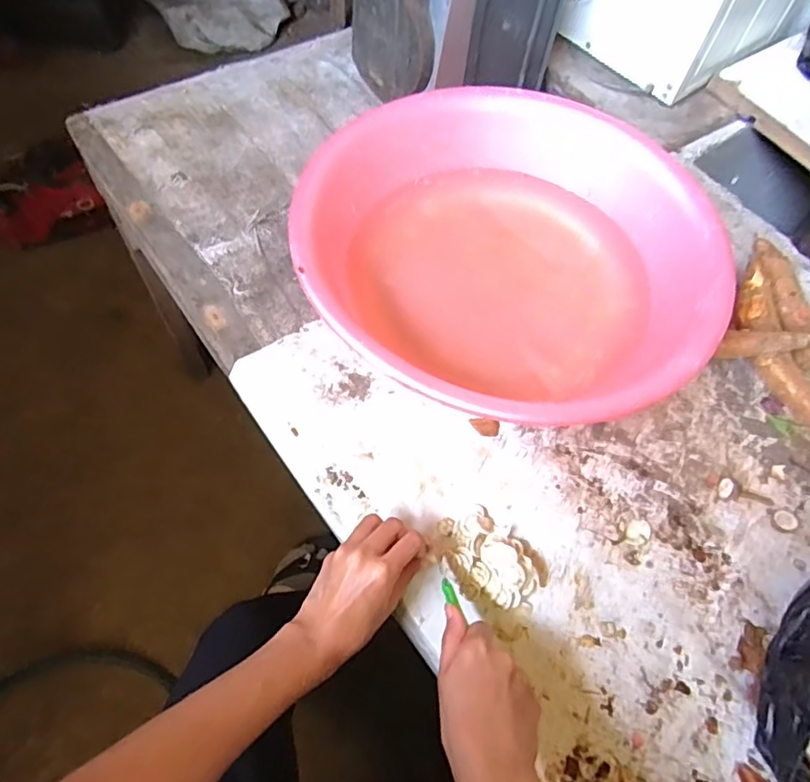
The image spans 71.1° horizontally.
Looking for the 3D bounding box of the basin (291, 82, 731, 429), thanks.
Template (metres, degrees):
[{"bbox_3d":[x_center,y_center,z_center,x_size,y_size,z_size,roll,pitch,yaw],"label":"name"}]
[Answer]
[{"bbox_3d":[0.102,-0.134,0.594,0.388,0.115,0.408,2,62,-3],"label":"basin"}]

